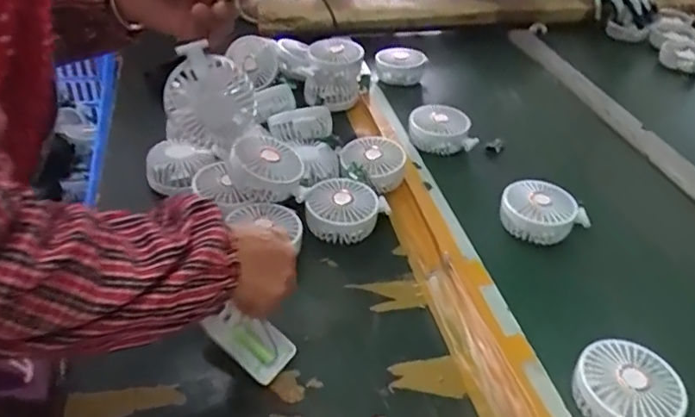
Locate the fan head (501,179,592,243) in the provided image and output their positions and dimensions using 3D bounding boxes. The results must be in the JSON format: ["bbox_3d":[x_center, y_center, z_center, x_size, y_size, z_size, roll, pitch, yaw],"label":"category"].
[{"bbox_3d":[0.241,0.006,0.709,0.097,0.049,0.084,-11,40,-17],"label":"fan head"}]

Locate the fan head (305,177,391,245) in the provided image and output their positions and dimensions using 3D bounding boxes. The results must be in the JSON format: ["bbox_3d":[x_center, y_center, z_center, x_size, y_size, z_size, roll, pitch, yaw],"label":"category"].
[{"bbox_3d":[-0.001,0.003,0.693,0.101,0.046,0.086,3,38,0],"label":"fan head"}]

